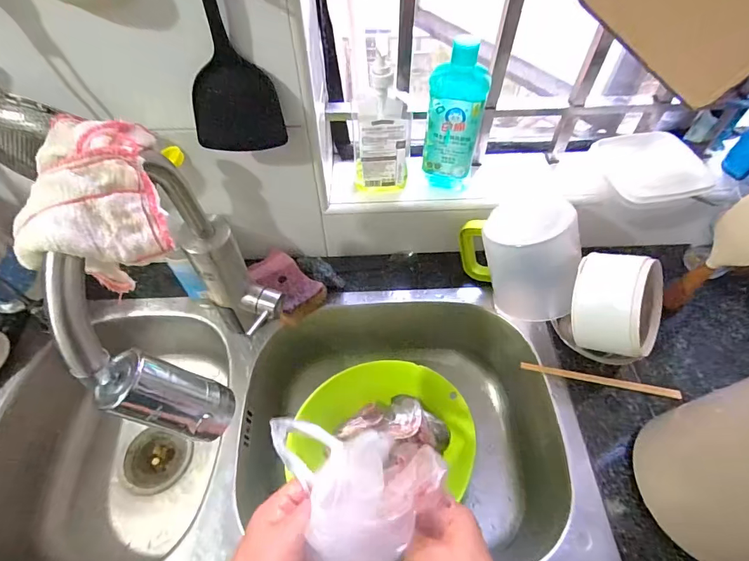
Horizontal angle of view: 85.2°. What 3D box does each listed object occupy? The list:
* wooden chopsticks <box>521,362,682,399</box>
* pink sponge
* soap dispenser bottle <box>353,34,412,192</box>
[{"bbox_3d":[0.301,0.133,0.544,0.202,0.011,0.013,10,57,8],"label":"wooden chopsticks"},{"bbox_3d":[-0.134,0.006,0.616,0.074,0.044,0.104,-36,63,-21],"label":"pink sponge"},{"bbox_3d":[0.010,-0.210,0.548,0.077,0.198,0.048,-7,55,-4],"label":"soap dispenser bottle"}]

